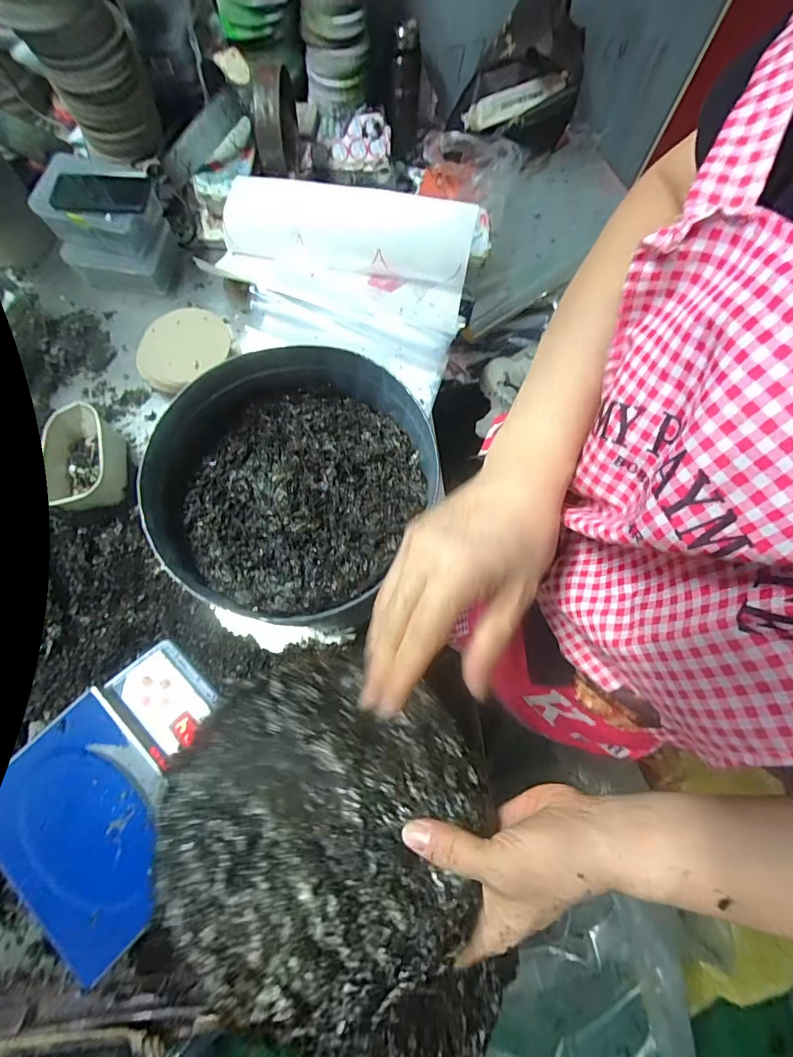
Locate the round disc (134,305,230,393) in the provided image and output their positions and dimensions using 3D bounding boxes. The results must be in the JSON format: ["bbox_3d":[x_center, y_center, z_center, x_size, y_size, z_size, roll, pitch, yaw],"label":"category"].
[{"bbox_3d":[-0.389,-0.334,0.823,0.137,0.034,0.165,15,71,-5],"label":"round disc"}]

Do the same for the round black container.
[{"bbox_3d":[-0.082,-0.040,0.367,0.199,0.066,0.222,30,78,7],"label":"round black container"}]

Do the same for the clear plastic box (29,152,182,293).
[{"bbox_3d":[-0.531,-0.568,0.829,0.185,0.149,0.150,8,76,2],"label":"clear plastic box"}]

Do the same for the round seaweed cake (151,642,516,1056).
[{"bbox_3d":[-0.042,0.181,0.288,0.202,0.009,0.233,5,40,-1],"label":"round seaweed cake"}]

